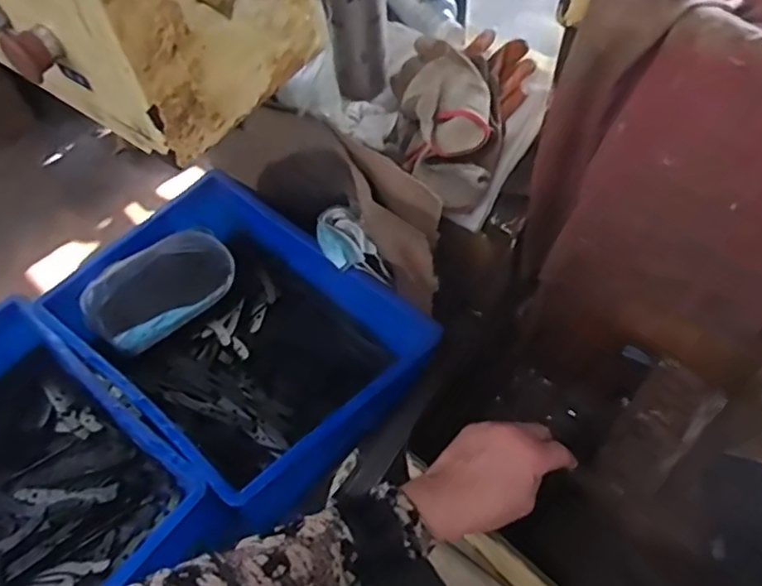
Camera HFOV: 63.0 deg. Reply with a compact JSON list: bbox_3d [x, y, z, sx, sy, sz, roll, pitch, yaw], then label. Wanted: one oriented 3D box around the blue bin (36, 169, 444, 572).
[{"bbox_3d":[-0.169,0.056,0.776,0.316,0.119,0.397,-38,63,-20],"label":"blue bin"}]

